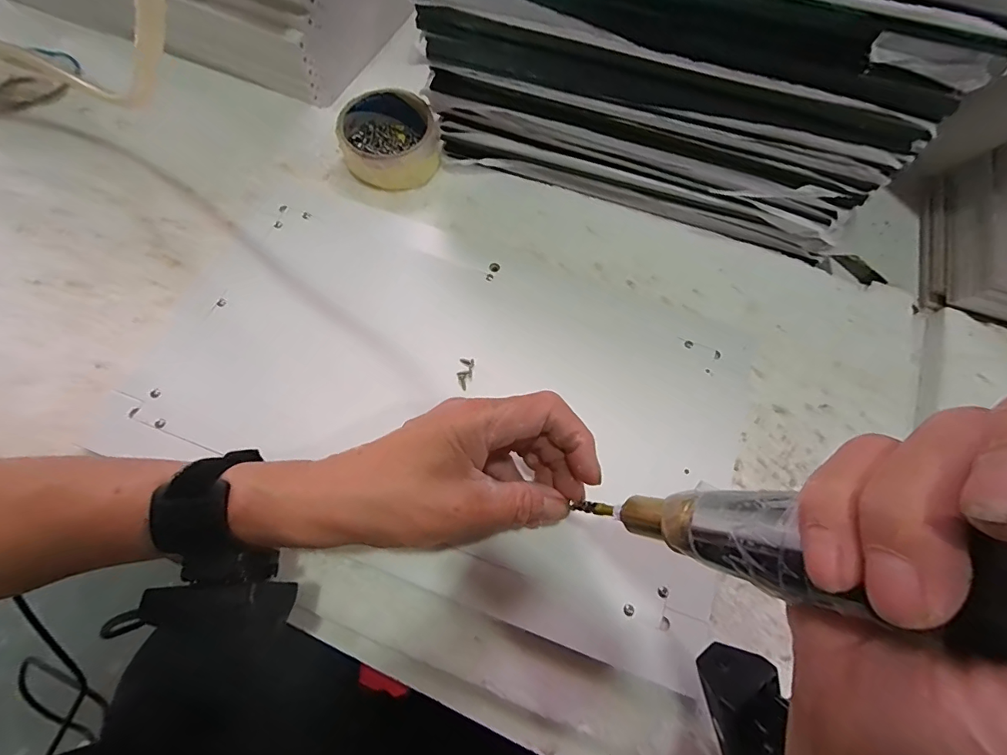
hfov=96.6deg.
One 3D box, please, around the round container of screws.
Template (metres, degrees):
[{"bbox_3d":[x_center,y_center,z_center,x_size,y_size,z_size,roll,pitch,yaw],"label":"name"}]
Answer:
[{"bbox_3d":[-0.101,-0.216,0.405,0.083,0.036,0.080,1,67,-2],"label":"round container of screws"}]

